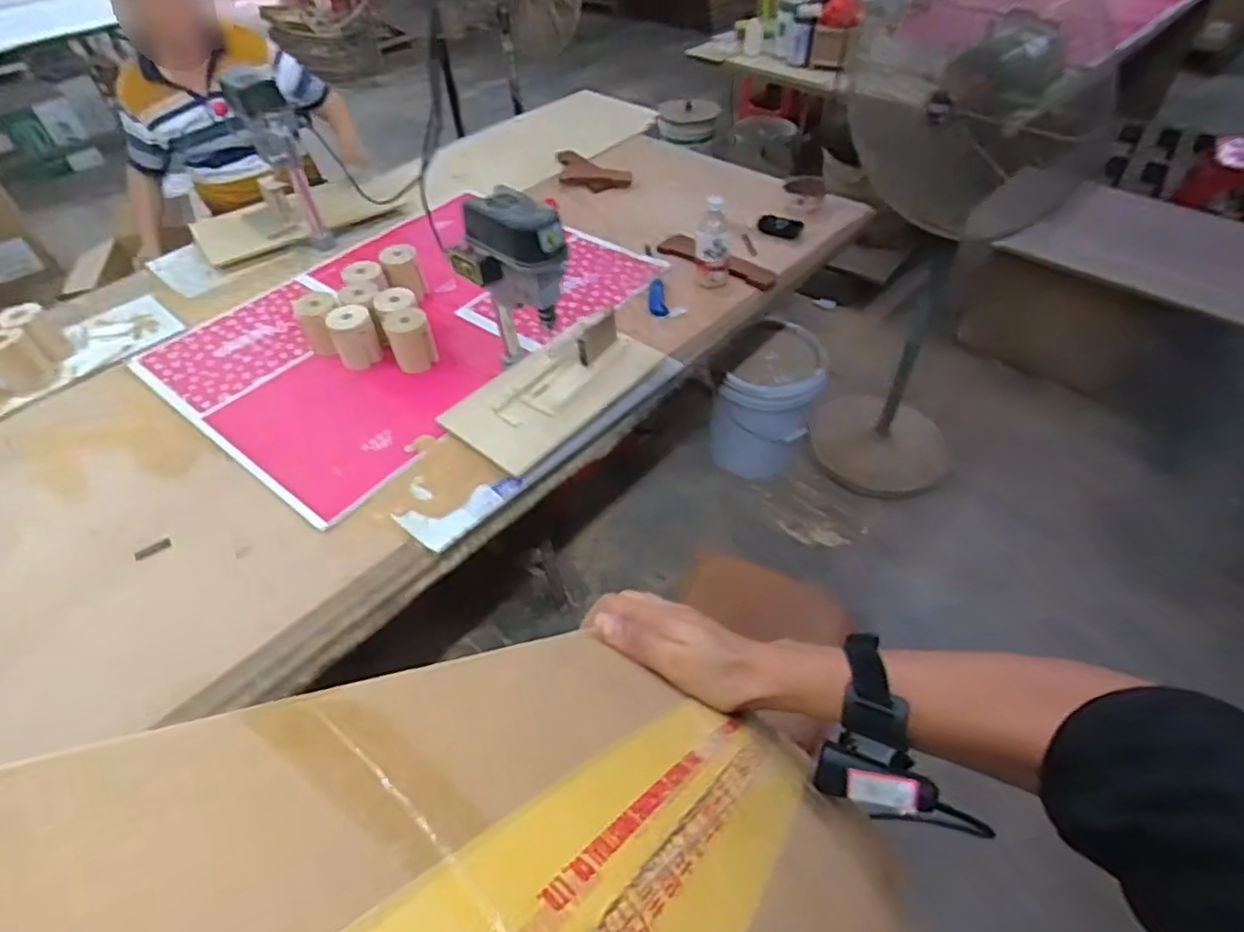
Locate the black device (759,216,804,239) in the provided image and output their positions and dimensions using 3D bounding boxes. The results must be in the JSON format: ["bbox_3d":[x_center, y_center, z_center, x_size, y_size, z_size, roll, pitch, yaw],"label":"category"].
[{"bbox_3d":[0.384,-0.582,1.553,0.107,0.037,0.024,16,51,16],"label":"black device"}]

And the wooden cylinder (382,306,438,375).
[{"bbox_3d":[-0.411,-0.246,1.256,0.082,0.105,0.076,-18,50,-13],"label":"wooden cylinder"}]

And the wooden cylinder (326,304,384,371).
[{"bbox_3d":[-0.525,-0.255,1.258,0.083,0.100,0.083,-25,52,-19],"label":"wooden cylinder"}]

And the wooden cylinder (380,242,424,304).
[{"bbox_3d":[-0.477,-0.418,1.383,0.078,0.108,0.070,0,48,2],"label":"wooden cylinder"}]

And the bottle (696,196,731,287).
[{"bbox_3d":[0.195,-0.476,1.334,0.066,0.174,0.073,-4,48,-1],"label":"bottle"}]

